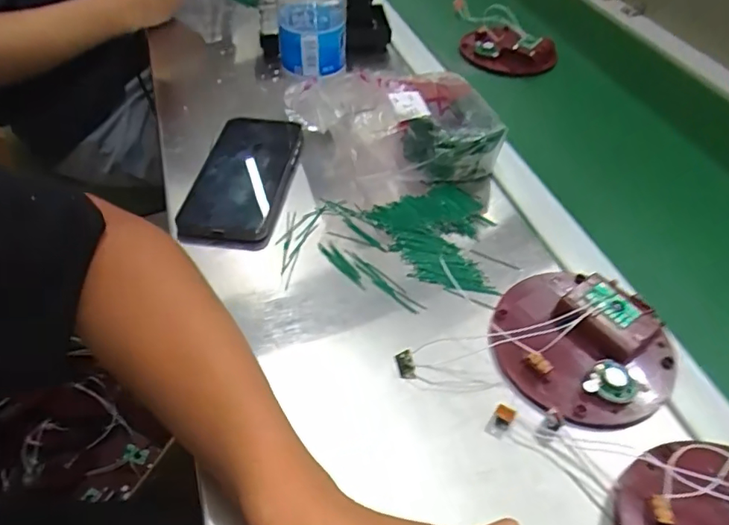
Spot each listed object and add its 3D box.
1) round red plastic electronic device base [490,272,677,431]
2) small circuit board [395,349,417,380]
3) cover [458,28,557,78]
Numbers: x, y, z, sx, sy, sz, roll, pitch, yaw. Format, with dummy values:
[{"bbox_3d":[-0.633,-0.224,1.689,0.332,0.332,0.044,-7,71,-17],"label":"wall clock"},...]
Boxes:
[{"bbox_3d":[0.148,0.054,0.364,0.117,0.029,0.108,1,47,-1],"label":"round red plastic electronic device base"},{"bbox_3d":[0.028,0.070,0.362,0.011,0.007,0.019,-10,48,-11],"label":"small circuit board"},{"bbox_3d":[0.184,-0.271,0.668,0.091,0.035,0.103,-31,55,-26],"label":"cover"}]

